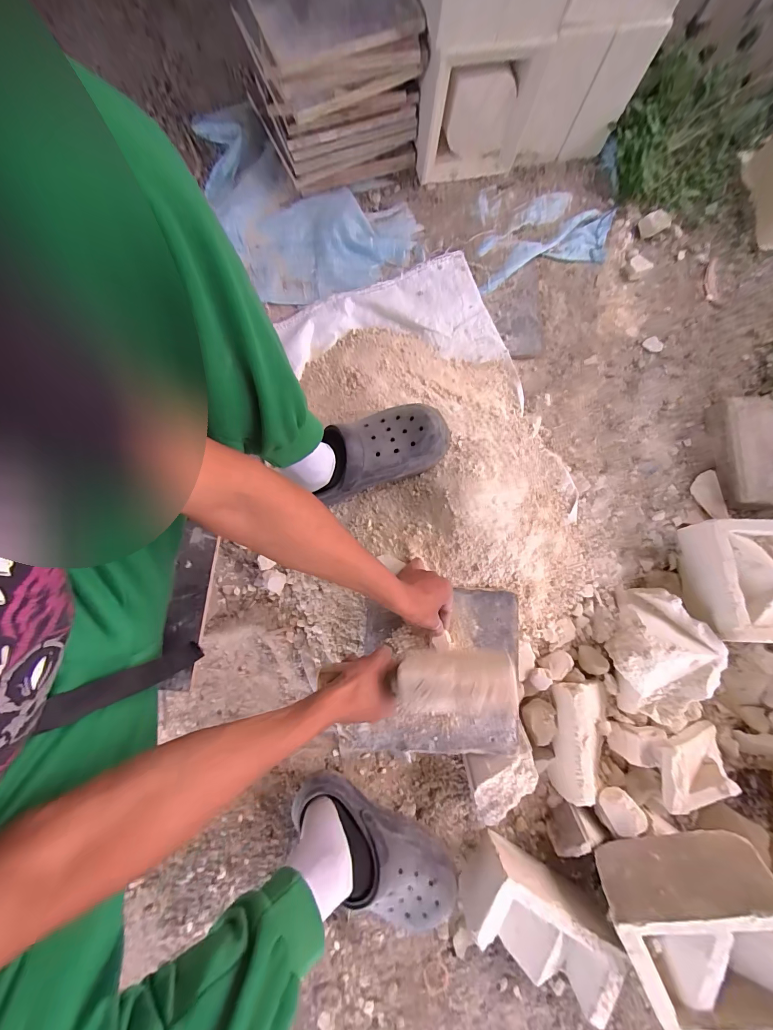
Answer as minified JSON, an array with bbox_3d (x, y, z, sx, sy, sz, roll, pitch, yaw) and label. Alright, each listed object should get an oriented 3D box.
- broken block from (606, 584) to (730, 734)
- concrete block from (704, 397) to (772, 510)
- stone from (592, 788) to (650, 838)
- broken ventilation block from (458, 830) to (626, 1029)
[{"bbox_3d":[0.461,0.239,0.602,0.140,0.085,0.201,23,81,2],"label":"broken block"},{"bbox_3d":[0.695,-0.118,0.686,0.104,0.060,0.219,3,81,-1],"label":"concrete block"},{"bbox_3d":[0.366,0.469,0.562,0.057,0.041,0.061,0,81,-2],"label":"stone"},{"bbox_3d":[0.226,0.607,0.532,0.210,0.092,0.109,29,81,3],"label":"broken ventilation block"}]

